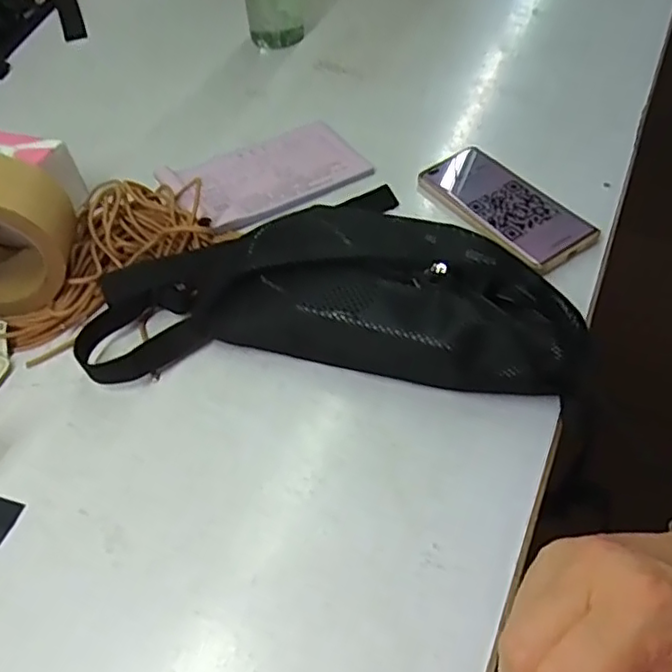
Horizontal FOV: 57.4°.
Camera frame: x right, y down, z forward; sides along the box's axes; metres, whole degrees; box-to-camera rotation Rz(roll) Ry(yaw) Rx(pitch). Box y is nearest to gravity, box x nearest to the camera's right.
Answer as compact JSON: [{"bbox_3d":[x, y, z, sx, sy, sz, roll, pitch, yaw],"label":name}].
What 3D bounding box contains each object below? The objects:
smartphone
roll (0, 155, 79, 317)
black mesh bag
[{"bbox_3d":[0.155,-0.121,0.567,0.079,0.013,0.161,-31,54,-17],"label":"smartphone"},{"bbox_3d":[-0.270,-0.079,0.499,0.104,0.097,0.095,-3,50,2],"label":"roll"},{"bbox_3d":[-0.004,-0.046,0.479,0.367,0.076,0.174,1,51,5],"label":"black mesh bag"}]

